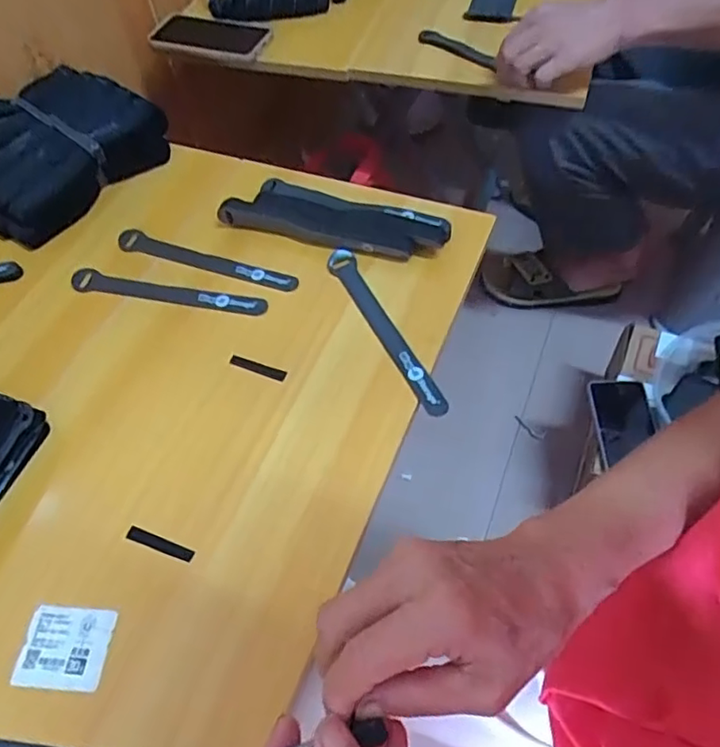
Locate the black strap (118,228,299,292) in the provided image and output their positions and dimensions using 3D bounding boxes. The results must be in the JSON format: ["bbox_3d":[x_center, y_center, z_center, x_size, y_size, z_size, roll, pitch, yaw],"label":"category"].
[{"bbox_3d":[-0.153,-0.109,0.575,0.199,0.010,0.024,18,60,15],"label":"black strap"}]

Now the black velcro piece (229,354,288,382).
[{"bbox_3d":[-0.087,-0.005,0.499,0.054,0.005,0.011,21,61,16],"label":"black velcro piece"}]

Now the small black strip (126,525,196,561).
[{"bbox_3d":[-0.144,0.122,0.419,0.053,0.004,0.010,16,59,14],"label":"small black strip"}]

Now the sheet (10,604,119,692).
[{"bbox_3d":[-0.195,0.180,0.385,0.058,0.004,0.049,3,57,6],"label":"sheet"}]

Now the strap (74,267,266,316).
[{"bbox_3d":[-0.183,-0.077,0.552,0.197,0.009,0.022,10,69,12],"label":"strap"}]

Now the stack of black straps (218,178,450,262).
[{"bbox_3d":[-0.023,-0.152,0.573,0.216,0.028,0.055,14,59,12],"label":"stack of black straps"}]

